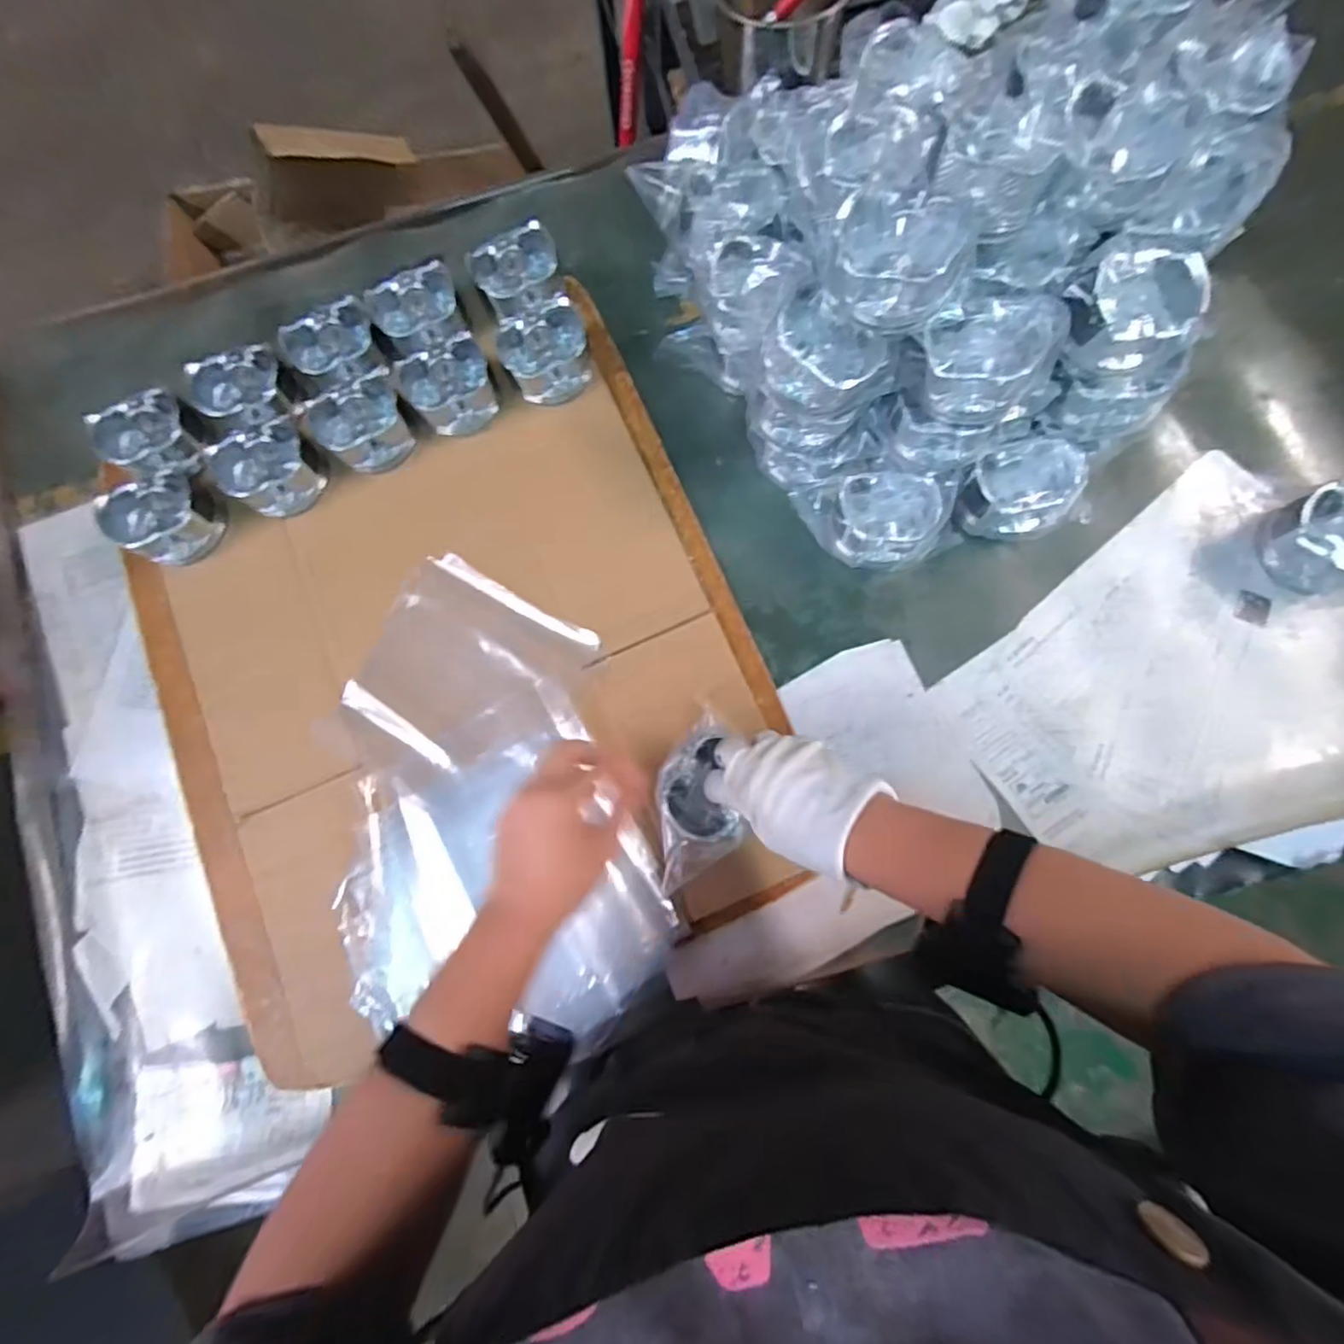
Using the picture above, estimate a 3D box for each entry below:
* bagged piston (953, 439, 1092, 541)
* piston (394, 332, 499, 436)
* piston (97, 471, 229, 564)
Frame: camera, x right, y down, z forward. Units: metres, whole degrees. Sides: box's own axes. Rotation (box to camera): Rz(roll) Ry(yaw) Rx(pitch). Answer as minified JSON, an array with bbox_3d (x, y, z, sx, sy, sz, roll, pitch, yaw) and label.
[{"bbox_3d":[0.299,-0.157,0.535,0.093,0.049,0.072,-12,80,1],"label":"bagged piston"},{"bbox_3d":[-0.203,-0.265,0.576,0.080,0.045,0.070,-26,80,-1],"label":"piston"},{"bbox_3d":[-0.459,-0.139,0.560,0.075,0.051,0.076,0,81,3],"label":"piston"}]

